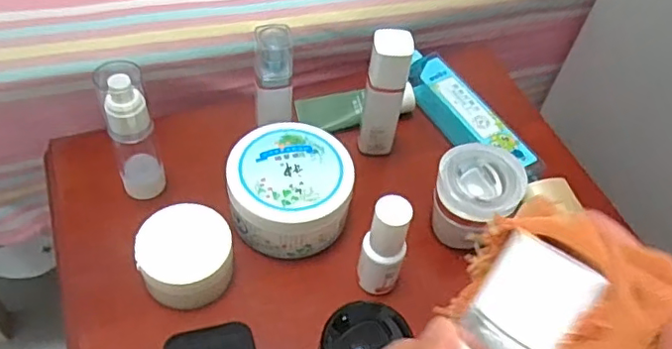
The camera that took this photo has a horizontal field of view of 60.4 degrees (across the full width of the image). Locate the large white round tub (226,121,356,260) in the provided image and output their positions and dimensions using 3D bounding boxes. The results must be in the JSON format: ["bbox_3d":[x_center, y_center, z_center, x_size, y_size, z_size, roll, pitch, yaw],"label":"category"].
[{"bbox_3d":[-0.035,0.010,0.451,0.091,0.049,0.092,3,52,-3],"label":"large white round tub"}]

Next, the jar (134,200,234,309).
[{"bbox_3d":[-0.105,0.057,0.409,0.062,0.037,0.059,3,52,-3],"label":"jar"}]

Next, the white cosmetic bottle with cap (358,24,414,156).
[{"bbox_3d":[0.039,-0.062,0.479,0.030,0.121,0.029,6,51,0],"label":"white cosmetic bottle with cap"}]

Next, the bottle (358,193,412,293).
[{"bbox_3d":[0.034,0.052,0.409,0.029,0.088,0.027,3,52,-3],"label":"bottle"}]

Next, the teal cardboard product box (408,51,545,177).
[{"bbox_3d":[0.117,-0.054,0.532,0.039,0.030,0.161,-24,58,-22],"label":"teal cardboard product box"}]

